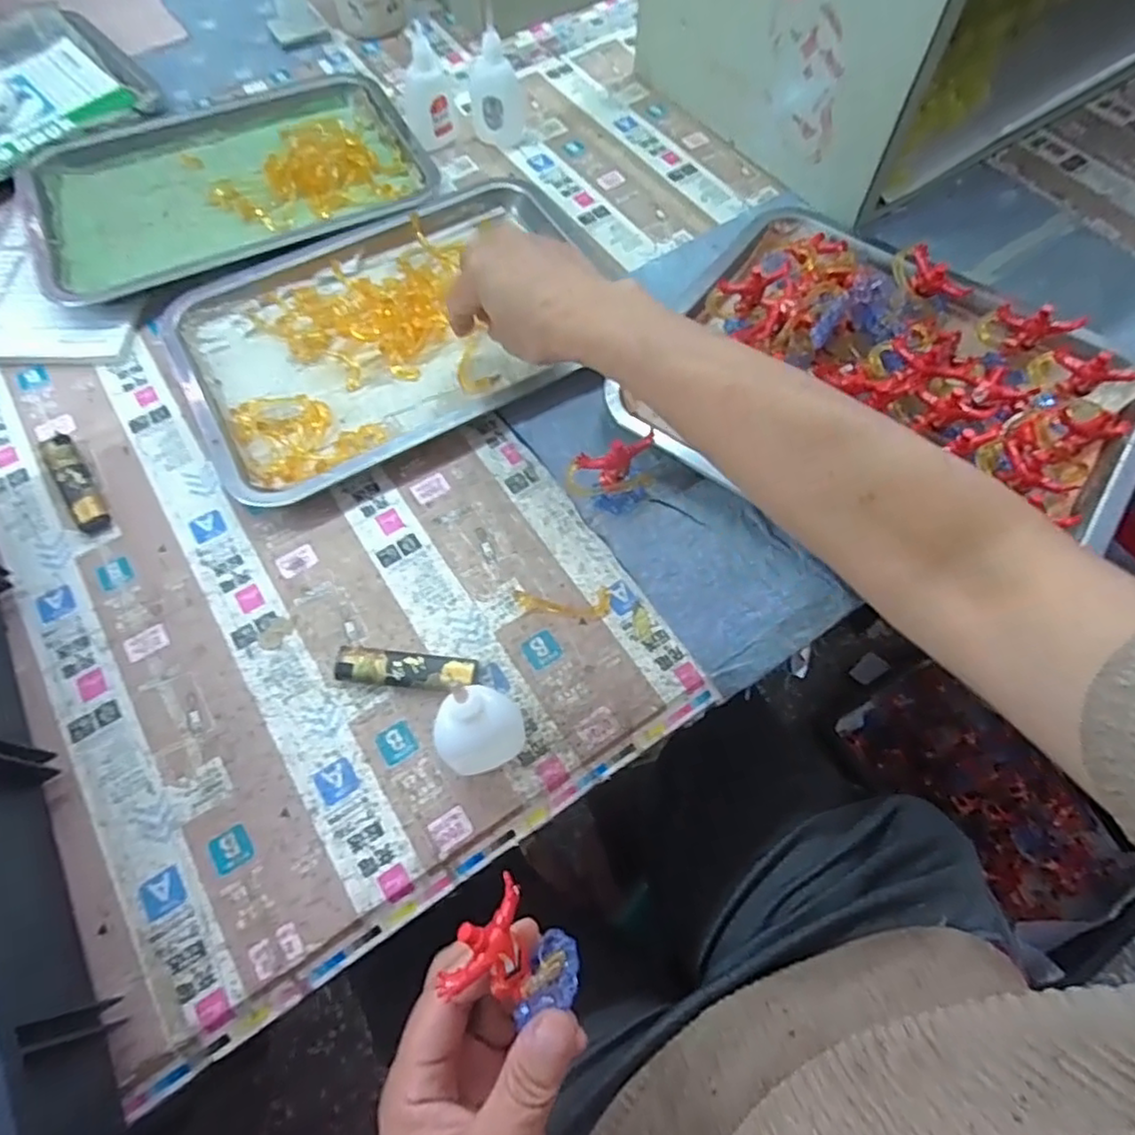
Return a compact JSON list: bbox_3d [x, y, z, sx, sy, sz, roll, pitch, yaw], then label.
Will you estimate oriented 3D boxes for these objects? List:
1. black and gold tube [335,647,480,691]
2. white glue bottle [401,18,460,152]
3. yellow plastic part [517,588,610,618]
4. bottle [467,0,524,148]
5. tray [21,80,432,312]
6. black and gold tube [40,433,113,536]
[{"bbox_3d":[-0.092,0.059,0.372,0.079,0.014,0.020,5,68,1],"label":"black and gold tube"},{"bbox_3d":[-0.119,-0.403,0.552,0.045,0.078,0.045,-6,65,-3],"label":"white glue bottle"},{"bbox_3d":[-0.002,0.022,0.394,0.058,0.004,0.019,-1,68,-1],"label":"yellow plastic part"},{"bbox_3d":[-0.062,-0.409,0.548,0.044,0.096,0.032,-7,65,-3],"label":"bottle"},{"bbox_3d":[-0.282,-0.329,0.538,0.306,0.019,0.202,-23,70,-10],"label":"tray"},{"bbox_3d":[-0.323,-0.058,0.425,0.018,0.013,0.089,-33,72,-13],"label":"black and gold tube"}]

